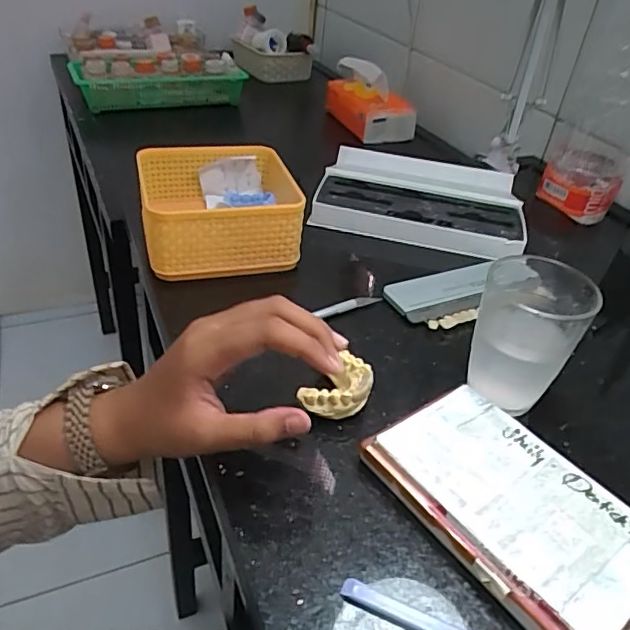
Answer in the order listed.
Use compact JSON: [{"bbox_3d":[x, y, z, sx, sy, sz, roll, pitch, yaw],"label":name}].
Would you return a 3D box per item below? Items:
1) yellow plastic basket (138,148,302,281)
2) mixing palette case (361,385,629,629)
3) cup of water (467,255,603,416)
[{"bbox_3d":[-0.086,-0.099,0.505,0.133,0.060,0.133,-6,39,-15],"label":"yellow plastic basket"},{"bbox_3d":[0.110,0.104,0.305,0.092,0.020,0.150,-19,42,-32],"label":"mixing palette case"},{"bbox_3d":[0.137,0.012,0.364,0.064,0.080,0.062,17,38,14],"label":"cup of water"}]

